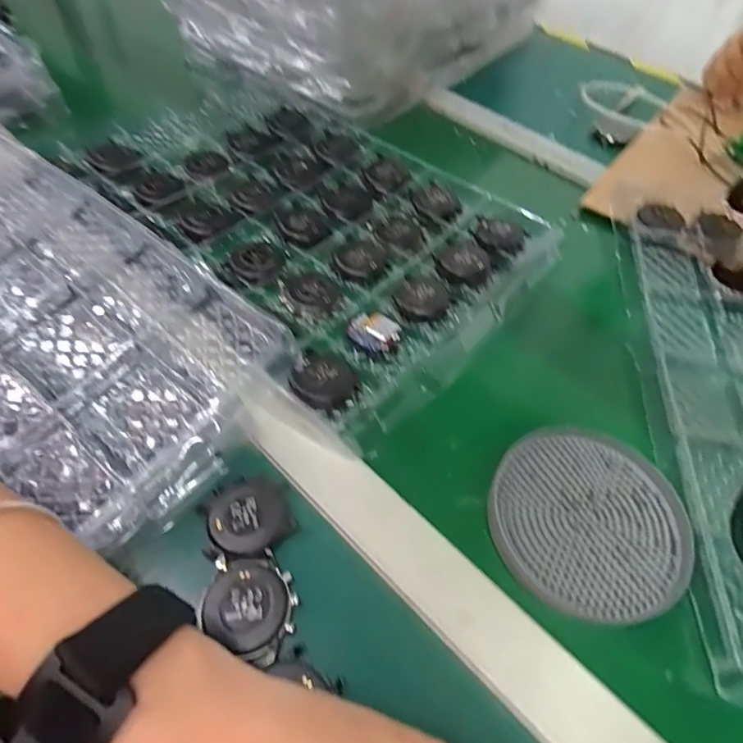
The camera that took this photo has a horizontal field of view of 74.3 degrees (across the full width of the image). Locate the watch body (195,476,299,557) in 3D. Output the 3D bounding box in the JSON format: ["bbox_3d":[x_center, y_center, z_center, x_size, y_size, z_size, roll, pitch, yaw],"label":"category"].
[{"bbox_3d":[-0.071,0.083,0.280,0.044,0.007,0.042,-25,60,-19],"label":"watch body"}]

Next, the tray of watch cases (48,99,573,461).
[{"bbox_3d":[-0.066,-0.157,0.447,0.435,0.025,0.285,40,62,23],"label":"tray of watch cases"}]

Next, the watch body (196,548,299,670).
[{"bbox_3d":[-0.062,0.119,0.254,0.049,0.008,0.045,28,58,16],"label":"watch body"}]

